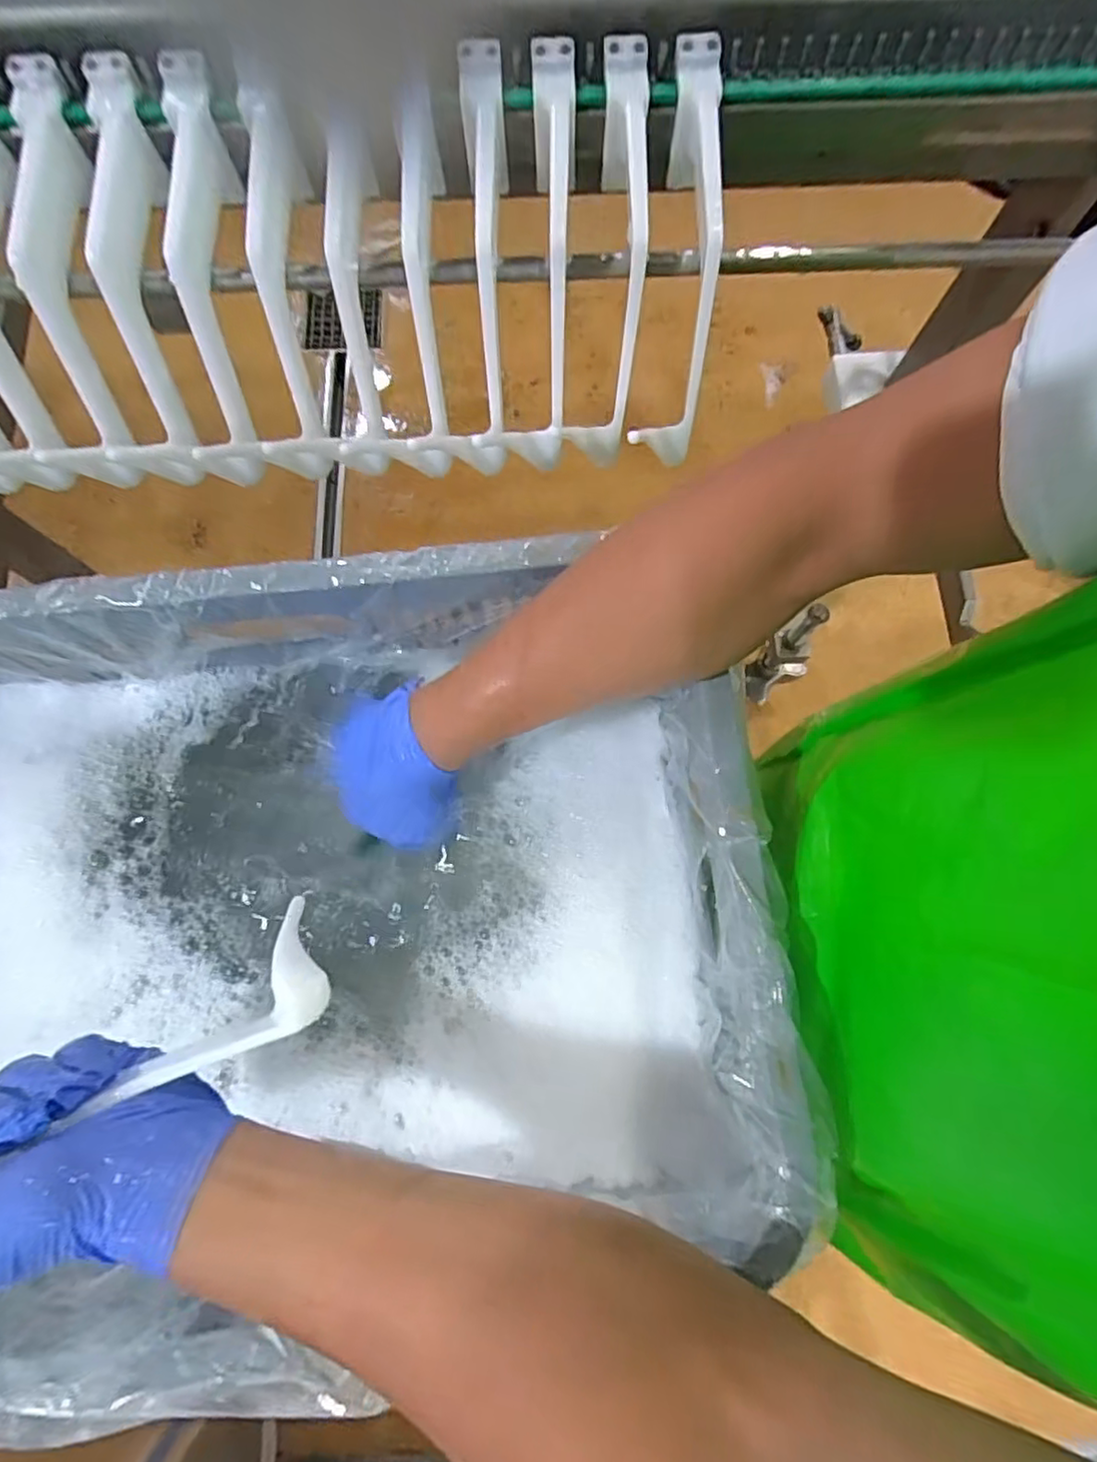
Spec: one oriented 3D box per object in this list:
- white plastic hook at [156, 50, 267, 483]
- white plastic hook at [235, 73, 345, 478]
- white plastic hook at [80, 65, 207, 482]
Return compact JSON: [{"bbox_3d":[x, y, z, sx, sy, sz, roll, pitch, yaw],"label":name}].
[{"bbox_3d":[-0.185,-0.248,0.347,0.028,0.056,0.202,-2,104,0],"label":"white plastic hook"},{"bbox_3d":[-0.144,-0.243,0.358,0.035,0.052,0.183,-3,104,0],"label":"white plastic hook"},{"bbox_3d":[-0.221,-0.243,0.346,0.024,0.060,0.200,-1,103,0],"label":"white plastic hook"}]

